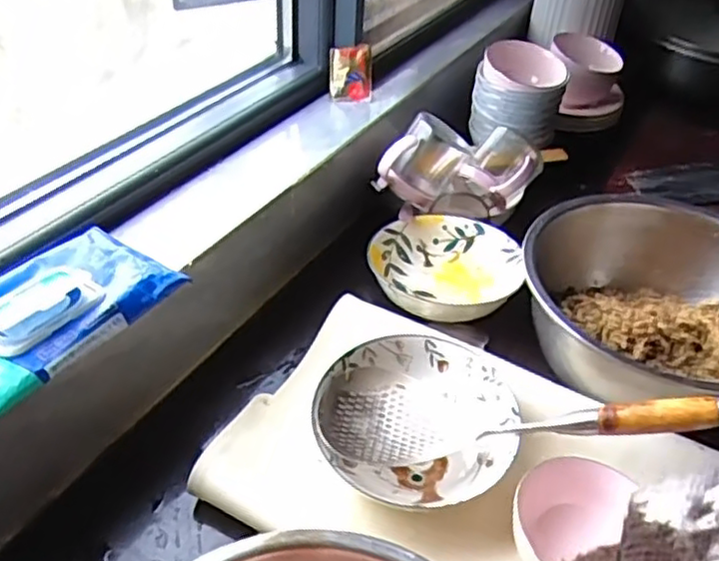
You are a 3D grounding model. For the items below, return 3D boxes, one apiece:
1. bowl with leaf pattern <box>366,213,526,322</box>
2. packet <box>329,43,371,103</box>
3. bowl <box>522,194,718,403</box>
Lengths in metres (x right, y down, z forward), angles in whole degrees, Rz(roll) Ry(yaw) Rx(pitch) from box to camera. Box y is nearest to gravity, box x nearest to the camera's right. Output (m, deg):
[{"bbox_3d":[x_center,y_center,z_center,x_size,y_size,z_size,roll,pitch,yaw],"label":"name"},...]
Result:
[{"bbox_3d":[0.100,-0.010,0.808,0.170,0.060,0.166,3,40,-3],"label":"bowl with leaf pattern"},{"bbox_3d":[-0.013,-0.279,0.924,0.057,0.073,0.013,-1,12,5],"label":"packet"},{"bbox_3d":[0.309,0.034,0.708,0.279,0.110,0.280,3,40,-3],"label":"bowl"}]

